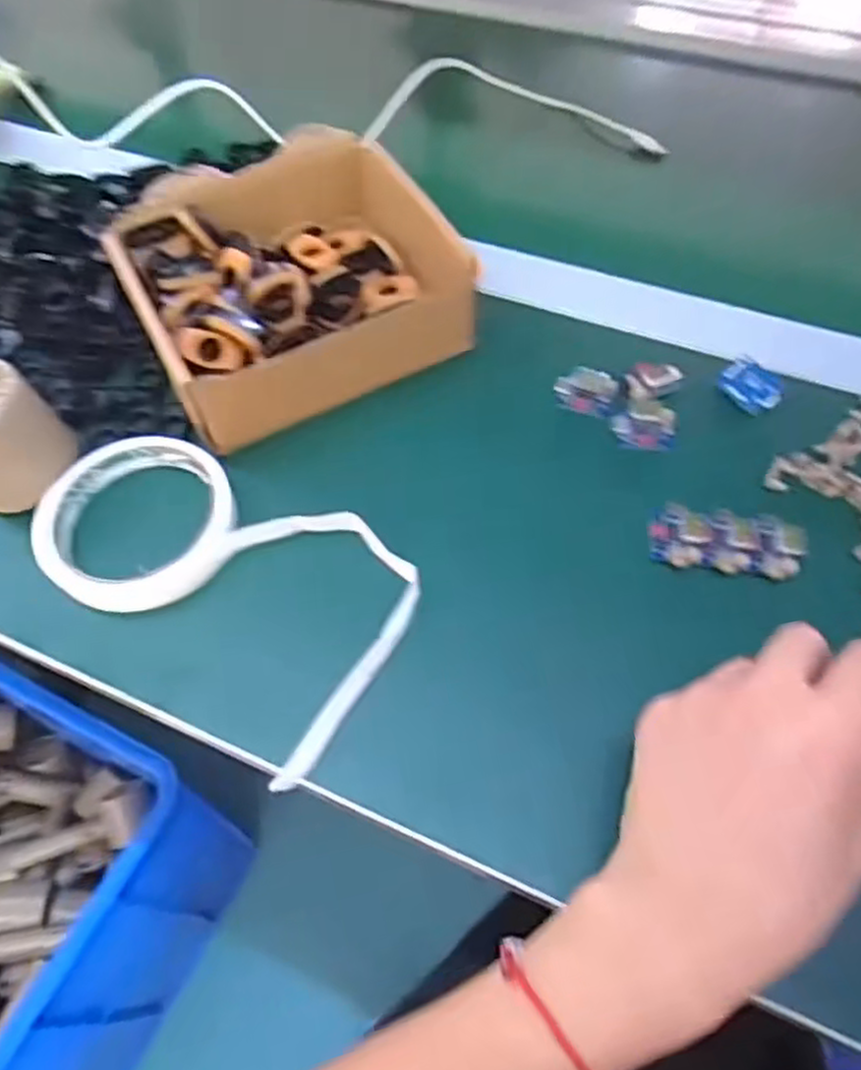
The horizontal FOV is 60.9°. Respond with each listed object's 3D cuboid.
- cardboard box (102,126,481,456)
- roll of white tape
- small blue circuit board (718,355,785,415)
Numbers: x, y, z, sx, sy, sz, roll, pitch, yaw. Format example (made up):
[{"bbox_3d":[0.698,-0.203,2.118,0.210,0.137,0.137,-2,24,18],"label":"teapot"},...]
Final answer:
[{"bbox_3d":[-0.079,-0.146,0.421,0.170,0.057,0.156,-26,62,-13],"label":"cardboard box"},{"bbox_3d":[-0.100,0.014,0.354,0.193,0.019,0.111,34,66,19],"label":"roll of white tape"},{"bbox_3d":[0.175,-0.081,0.399,0.025,0.009,0.034,-38,66,-19],"label":"small blue circuit board"}]

